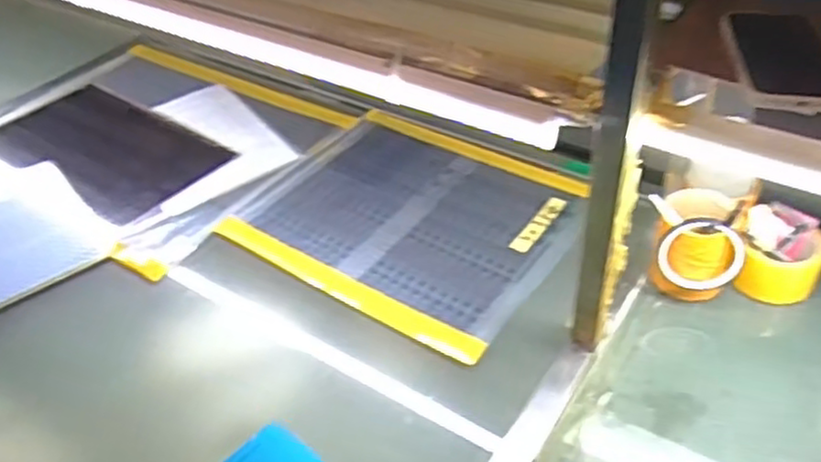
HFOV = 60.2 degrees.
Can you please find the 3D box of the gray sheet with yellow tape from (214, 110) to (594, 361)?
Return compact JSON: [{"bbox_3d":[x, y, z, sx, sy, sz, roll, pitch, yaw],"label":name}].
[{"bbox_3d":[0.006,-0.023,0.942,0.391,0.010,0.325,24,51,28],"label":"gray sheet with yellow tape"}]

